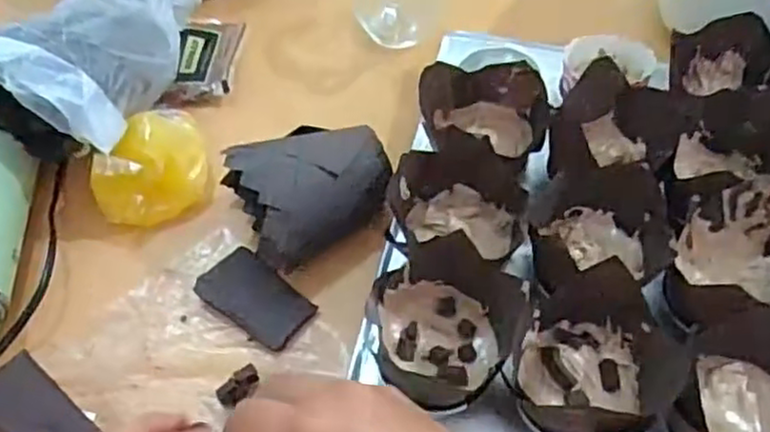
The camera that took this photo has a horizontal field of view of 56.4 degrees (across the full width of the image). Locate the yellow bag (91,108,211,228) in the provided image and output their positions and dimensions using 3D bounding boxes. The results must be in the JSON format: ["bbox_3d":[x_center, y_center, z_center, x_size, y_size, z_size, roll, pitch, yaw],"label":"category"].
[{"bbox_3d":[-0.146,-0.035,0.467,0.050,0.048,0.087,22,58,14],"label":"yellow bag"}]

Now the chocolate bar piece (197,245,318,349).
[{"bbox_3d":[-0.078,0.049,0.435,0.071,0.007,0.040,33,61,20],"label":"chocolate bar piece"}]

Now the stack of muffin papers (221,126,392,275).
[{"bbox_3d":[-0.046,-0.013,0.442,0.095,0.051,0.079,-8,56,-7],"label":"stack of muffin papers"}]

